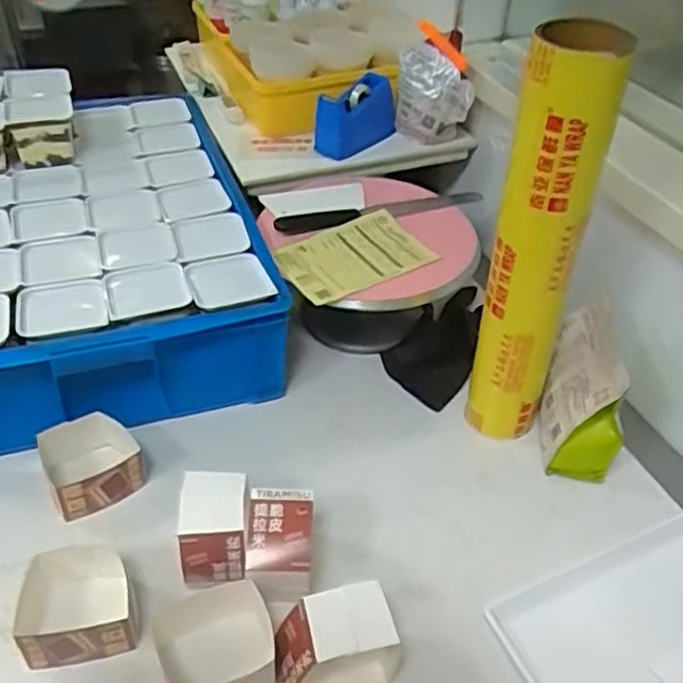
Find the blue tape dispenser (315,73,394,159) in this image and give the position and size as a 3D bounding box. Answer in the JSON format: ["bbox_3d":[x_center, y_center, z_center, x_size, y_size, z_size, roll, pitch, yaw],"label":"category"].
[{"bbox_3d":[0.024,-0.349,1.094,0.053,0.099,0.141,33,50,30],"label":"blue tape dispenser"}]

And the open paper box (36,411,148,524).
[{"bbox_3d":[-0.274,0.137,0.778,0.101,0.059,0.093,-19,45,-22],"label":"open paper box"}]

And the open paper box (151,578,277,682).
[{"bbox_3d":[-0.109,0.276,0.624,0.103,0.059,0.098,-14,43,-17],"label":"open paper box"}]

